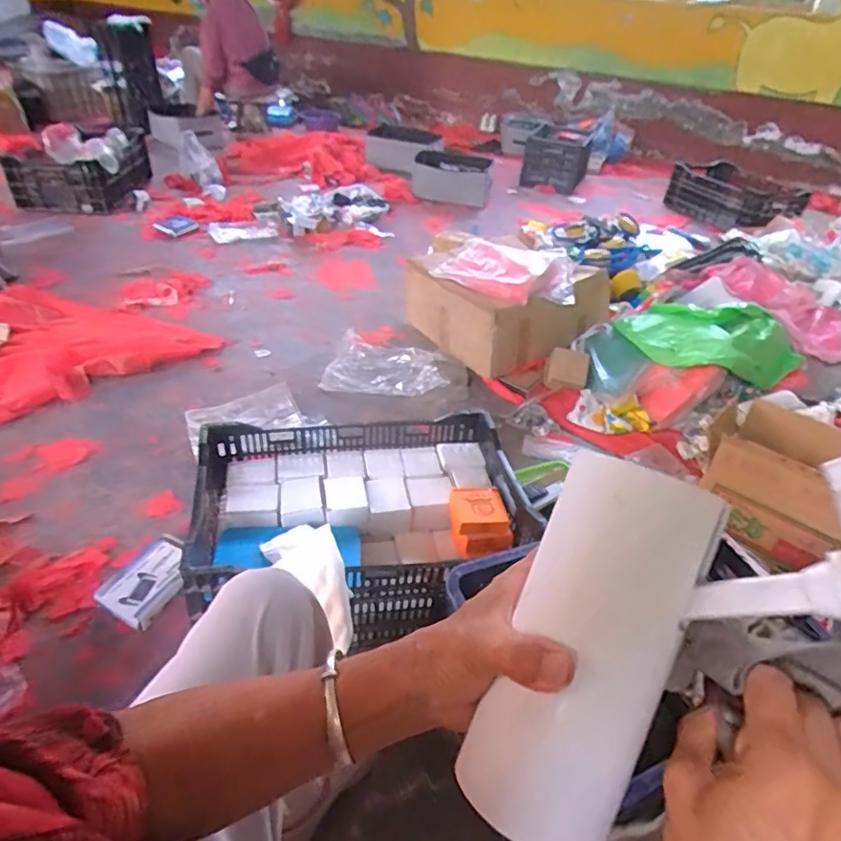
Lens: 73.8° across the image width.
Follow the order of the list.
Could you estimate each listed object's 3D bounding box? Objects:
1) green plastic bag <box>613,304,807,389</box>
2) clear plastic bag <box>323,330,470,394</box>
[{"bbox_3d":[0.812,-0.230,1.583,0.500,0.107,0.284,21,42,19],"label":"green plastic bag"},{"bbox_3d":[-0.067,-0.177,1.664,0.400,0.069,0.228,7,39,4],"label":"clear plastic bag"}]

